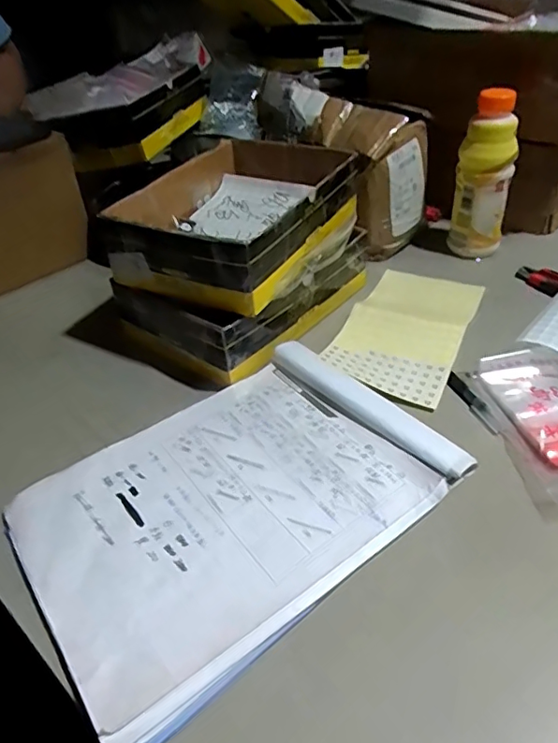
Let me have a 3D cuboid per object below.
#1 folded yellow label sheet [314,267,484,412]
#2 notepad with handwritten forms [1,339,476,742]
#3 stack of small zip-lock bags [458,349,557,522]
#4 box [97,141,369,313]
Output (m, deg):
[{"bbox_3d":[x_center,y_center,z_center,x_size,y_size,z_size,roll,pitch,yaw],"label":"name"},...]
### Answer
[{"bbox_3d":[0.144,-0.056,0.604,0.124,0.012,0.232,16,44,23],"label":"folded yellow label sheet"},{"bbox_3d":[-0.036,0.093,0.434,0.312,0.018,0.223,-30,46,-27],"label":"notepad with handwritten forms"},{"bbox_3d":[0.242,0.041,0.472,0.101,0.027,0.171,-7,40,-3],"label":"stack of small zip-lock bags"},{"bbox_3d":[-0.037,-0.176,0.601,0.194,0.068,0.262,16,44,23],"label":"box"}]

